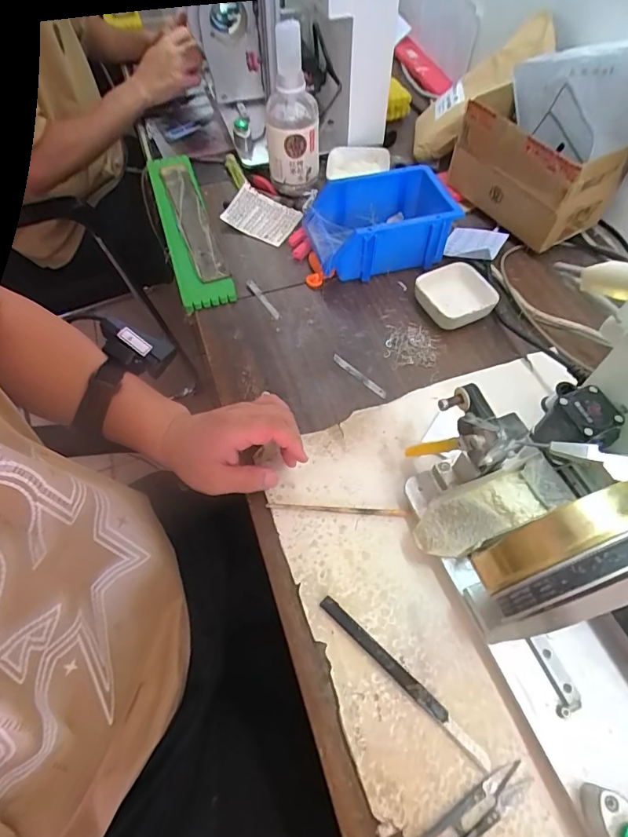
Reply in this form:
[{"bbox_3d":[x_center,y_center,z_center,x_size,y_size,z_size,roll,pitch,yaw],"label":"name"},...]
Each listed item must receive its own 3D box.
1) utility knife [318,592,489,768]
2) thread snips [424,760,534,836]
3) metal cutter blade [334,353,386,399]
[{"bbox_3d":[0.071,0.210,0.371,0.167,0.013,0.012,39,66,21],"label":"utility knife"},{"bbox_3d":[0.113,0.284,0.322,0.102,0.006,0.022,-29,63,-16],"label":"thread snips"},{"bbox_3d":[0.053,-0.051,0.536,0.008,0.004,0.082,-43,68,-13],"label":"metal cutter blade"}]

